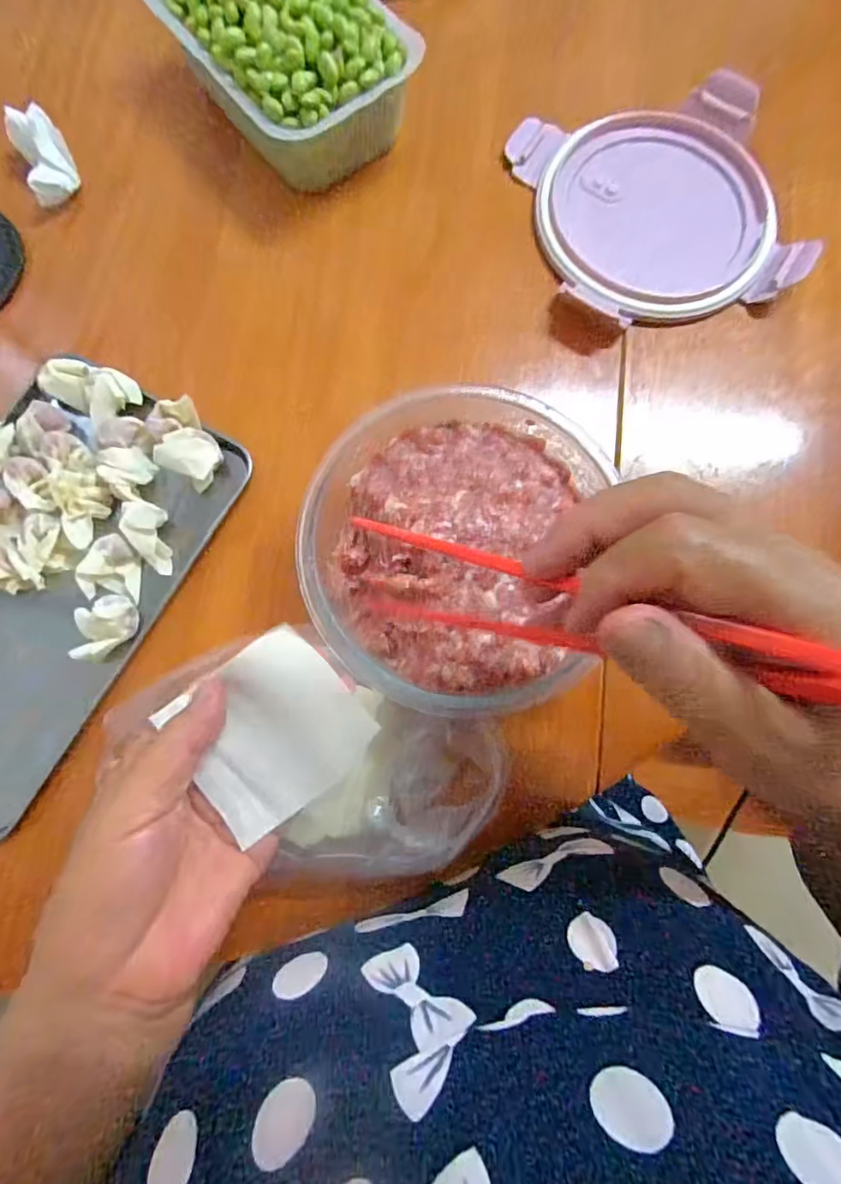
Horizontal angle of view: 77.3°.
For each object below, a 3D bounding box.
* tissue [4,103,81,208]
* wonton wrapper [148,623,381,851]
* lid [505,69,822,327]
[{"bbox_3d":[-0.257,-0.296,0.358,0.031,0.029,0.054,-23,80,-4],"label":"tissue"},{"bbox_3d":[-0.064,0.061,0.226,0.072,0.004,0.070,-37,101,-7],"label":"wonton wrapper"},{"bbox_3d":[0.167,-0.272,0.371,0.170,0.019,0.169,-13,79,-2],"label":"lid"}]

